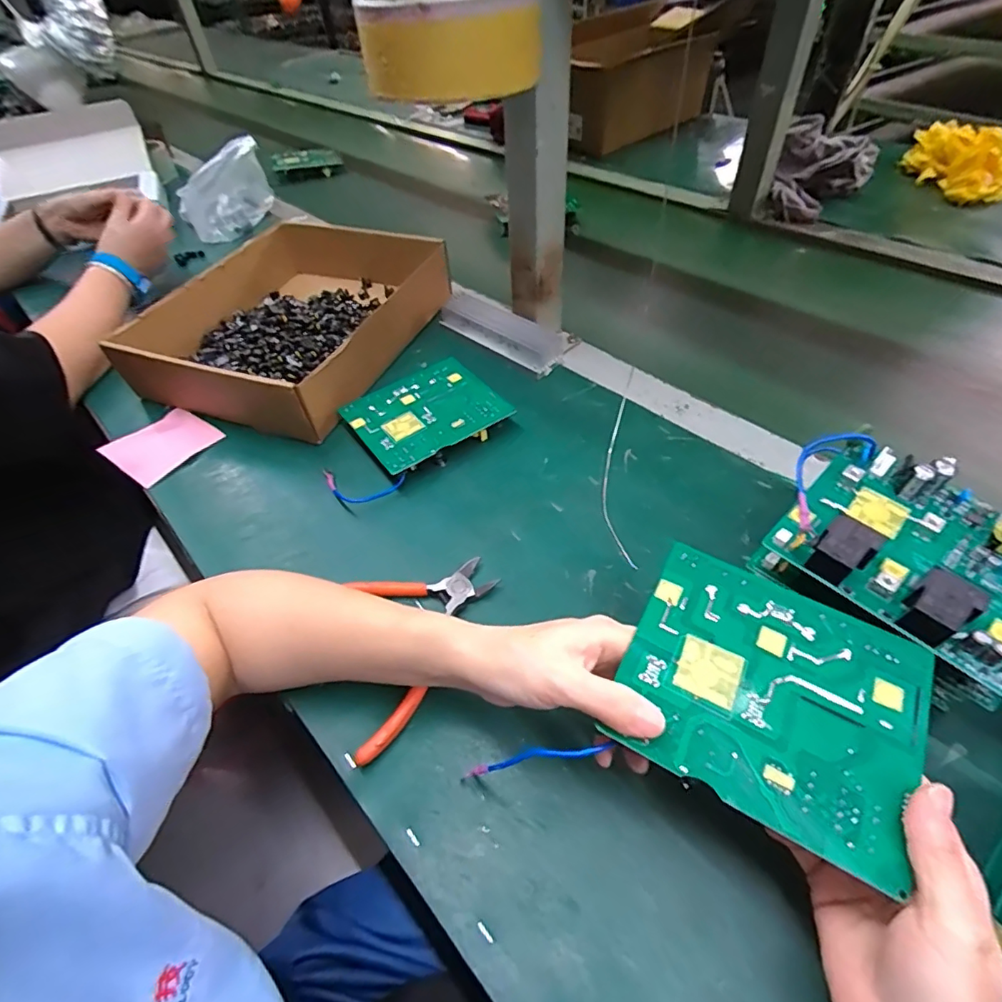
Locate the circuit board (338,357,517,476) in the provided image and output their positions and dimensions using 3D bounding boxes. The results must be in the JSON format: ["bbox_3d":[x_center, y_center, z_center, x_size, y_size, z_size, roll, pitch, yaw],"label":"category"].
[{"bbox_3d":[-0.069,-0.078,0.502,0.129,0.030,0.107,-31,53,-20],"label":"circuit board"}]

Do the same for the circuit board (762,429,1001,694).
[{"bbox_3d":[0.232,0.021,0.296,0.104,0.029,0.139,-37,55,-24],"label":"circuit board"}]

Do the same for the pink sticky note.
[{"bbox_3d":[-0.326,-0.054,0.511,0.075,0.017,0.083,25,55,25],"label":"pink sticky note"}]

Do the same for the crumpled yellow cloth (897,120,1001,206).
[{"bbox_3d":[0.694,-0.512,0.794,0.092,0.071,0.167,-8,49,-1],"label":"crumpled yellow cloth"}]

